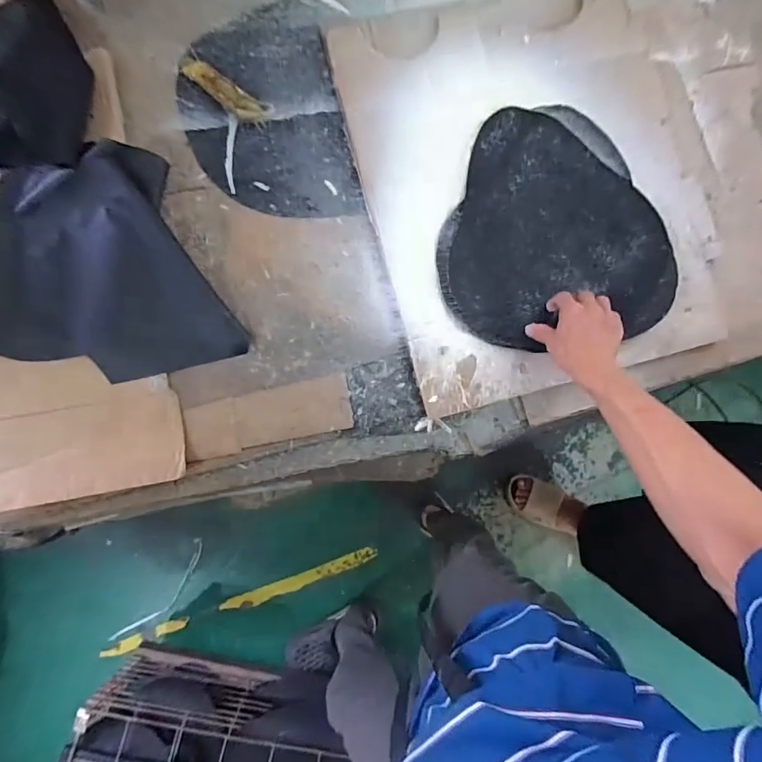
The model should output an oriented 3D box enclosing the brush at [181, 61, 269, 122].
[{"bbox_3d":[-0.227,-0.418,0.628,0.140,0.031,0.029,39,80,2],"label":"brush"}]

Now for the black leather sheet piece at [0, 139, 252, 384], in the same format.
[{"bbox_3d":[-0.378,-0.148,0.569,0.334,0.049,0.302,-13,87,-7],"label":"black leather sheet piece"}]

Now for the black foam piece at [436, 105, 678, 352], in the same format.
[{"bbox_3d":[0.274,-0.236,0.669,0.349,0.021,0.372,5,85,-6],"label":"black foam piece"}]

